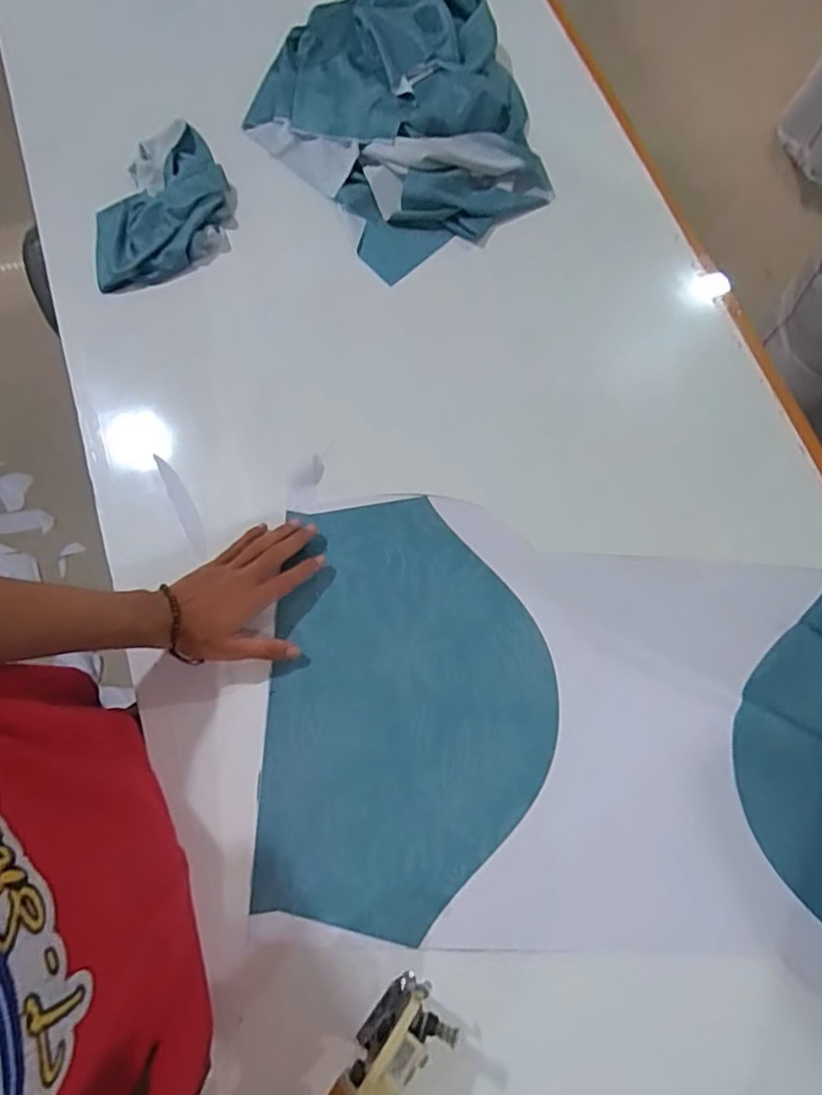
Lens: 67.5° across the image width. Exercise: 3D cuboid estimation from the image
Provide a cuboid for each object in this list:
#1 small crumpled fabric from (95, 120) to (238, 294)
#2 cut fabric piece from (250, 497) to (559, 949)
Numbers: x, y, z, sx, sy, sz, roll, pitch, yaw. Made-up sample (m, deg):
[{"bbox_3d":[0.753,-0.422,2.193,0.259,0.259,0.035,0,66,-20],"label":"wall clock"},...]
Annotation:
[{"bbox_3d":[-0.308,-0.425,0.769,0.174,0.059,0.216,-8,73,-5],"label":"small crumpled fabric"},{"bbox_3d":[-0.001,0.150,0.609,0.273,0.010,0.390,2,73,0],"label":"cut fabric piece"}]

